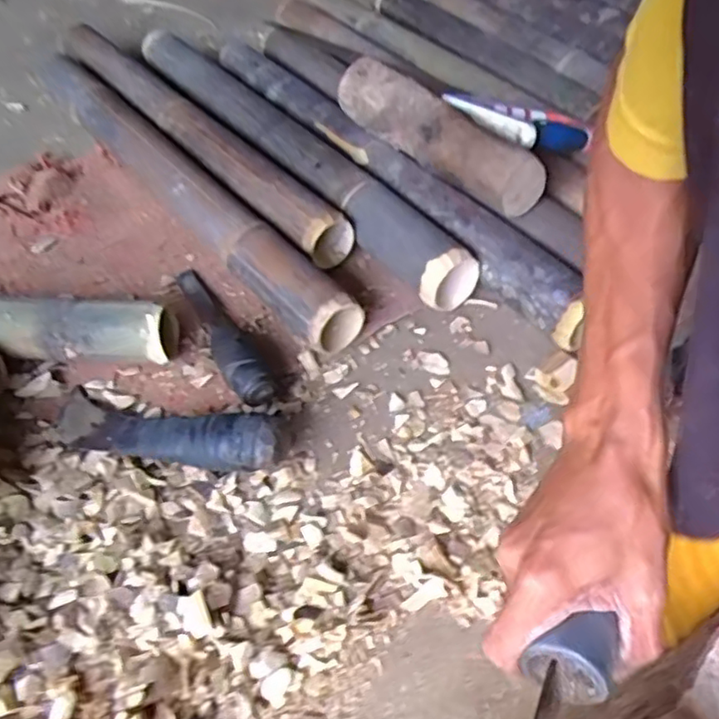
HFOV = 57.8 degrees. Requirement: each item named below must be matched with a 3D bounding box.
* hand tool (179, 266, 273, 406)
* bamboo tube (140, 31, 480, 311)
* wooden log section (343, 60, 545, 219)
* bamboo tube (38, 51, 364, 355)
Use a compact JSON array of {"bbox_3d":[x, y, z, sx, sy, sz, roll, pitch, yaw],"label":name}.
[{"bbox_3d":[-0.129,-0.034,0.599,0.035,0.038,0.200,-22,52,-17],"label":"hand tool"},{"bbox_3d":[-0.115,-0.282,0.808,0.066,0.066,0.737,-28,54,-21],"label":"bamboo tube"},{"bbox_3d":[0.072,-0.228,0.670,0.056,0.078,0.254,-33,56,-25],"label":"wooden log section"},{"bbox_3d":[-0.254,-0.251,0.786,0.061,0.065,0.792,-30,55,-23],"label":"bamboo tube"}]

